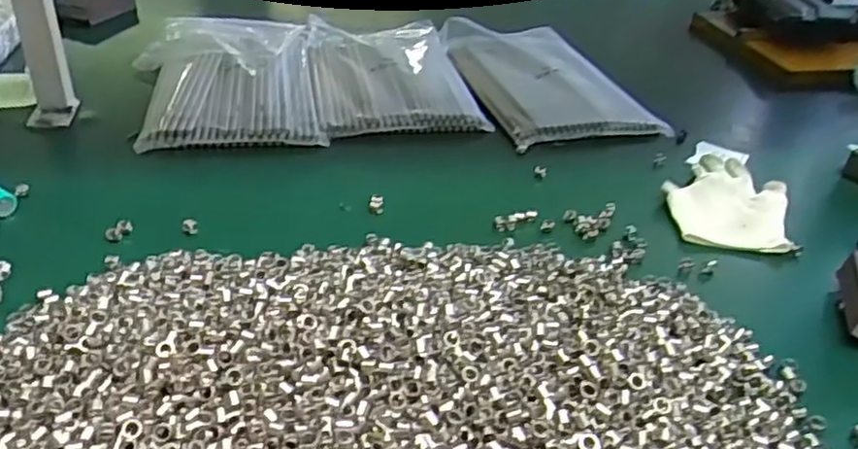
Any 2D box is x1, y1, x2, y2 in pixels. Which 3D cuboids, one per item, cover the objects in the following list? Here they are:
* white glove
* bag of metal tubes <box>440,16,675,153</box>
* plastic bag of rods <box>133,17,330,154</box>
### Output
[{"bbox_3d":[0.277,-0.027,0.648,0.105,0.014,0.154,13,35,13],"label":"white glove"},{"bbox_3d":[0.136,-0.191,0.883,0.181,0.025,0.334,-6,35,-14],"label":"bag of metal tubes"},{"bbox_3d":[-0.237,-0.186,0.831,0.197,0.025,0.354,-7,35,-15],"label":"plastic bag of rods"}]

